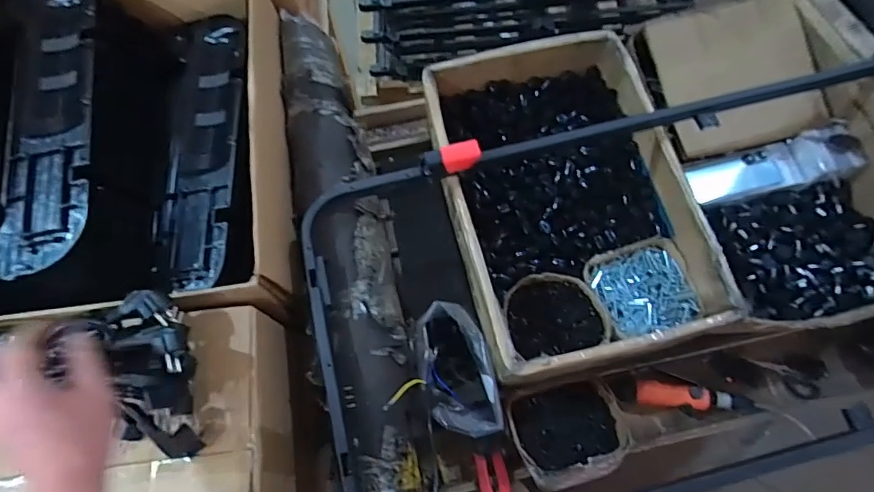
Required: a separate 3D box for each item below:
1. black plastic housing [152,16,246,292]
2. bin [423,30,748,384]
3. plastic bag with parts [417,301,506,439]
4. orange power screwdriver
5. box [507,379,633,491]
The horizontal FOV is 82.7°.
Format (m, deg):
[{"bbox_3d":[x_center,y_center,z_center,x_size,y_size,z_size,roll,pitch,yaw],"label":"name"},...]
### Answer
[{"bbox_3d":[-0.359,-0.163,0.757,0.175,0.067,0.460,-1,70,1],"label":"black plastic housing"},{"bbox_3d":[0.206,-0.077,0.829,0.367,0.150,0.546,-13,70,-3],"label":"bin"},{"bbox_3d":[0.030,0.198,0.780,0.108,0.113,0.199,-16,70,-4],"label":"plastic bag with parts"},{"bbox_3d":[0.426,0.254,0.818,0.186,0.038,0.044,8,70,5],"label":"orange power screwdriver"},{"bbox_3d":[0.202,0.279,0.759,0.170,0.063,0.144,-13,70,-3],"label":"box"}]

